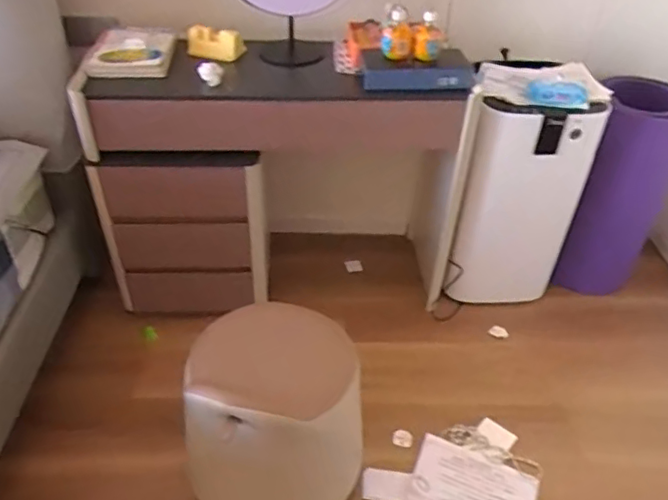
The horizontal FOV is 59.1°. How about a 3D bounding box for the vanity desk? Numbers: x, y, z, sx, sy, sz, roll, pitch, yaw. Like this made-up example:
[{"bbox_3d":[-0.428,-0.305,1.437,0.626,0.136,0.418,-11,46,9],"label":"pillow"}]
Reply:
[{"bbox_3d":[-0.146,-0.207,1.722,0.999,0.722,0.386,-7,41,-11],"label":"vanity desk"}]

